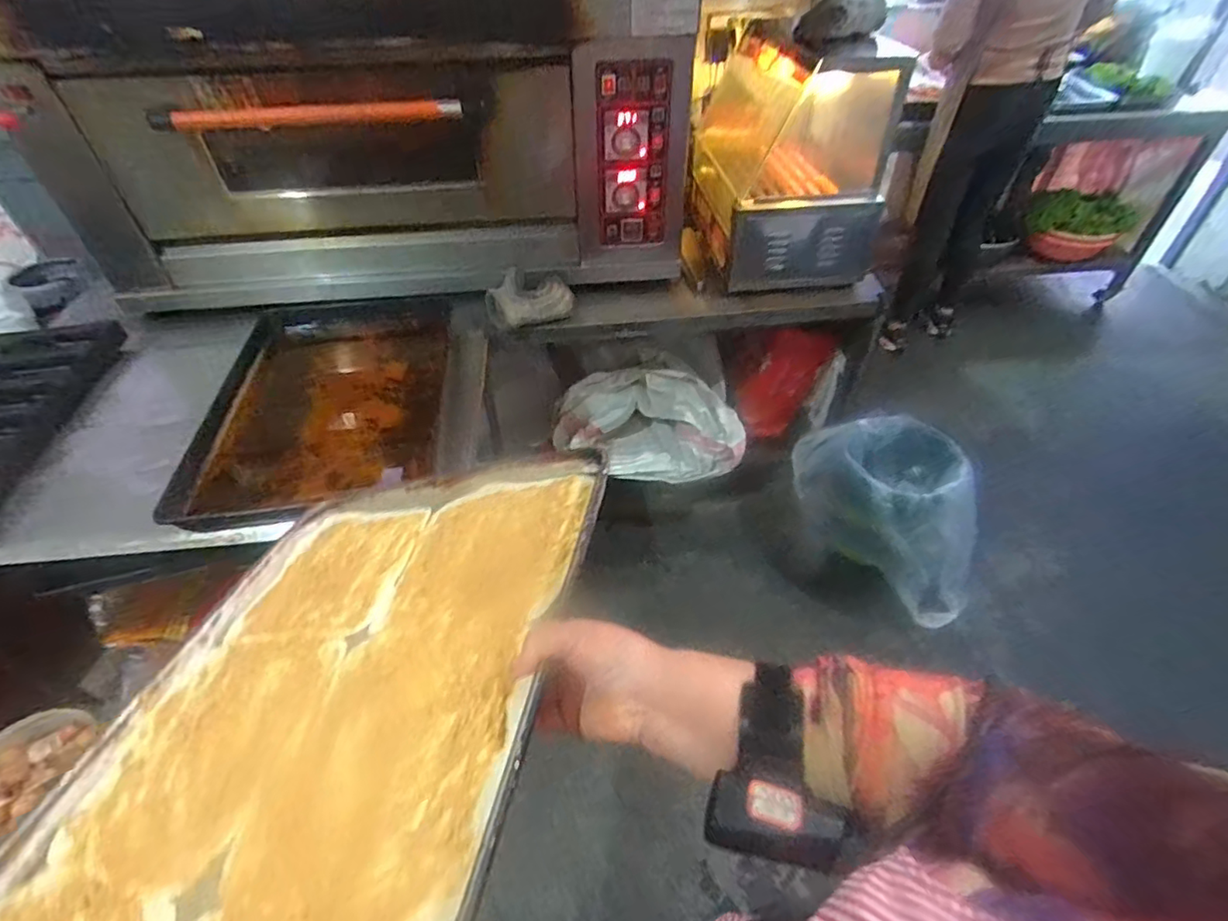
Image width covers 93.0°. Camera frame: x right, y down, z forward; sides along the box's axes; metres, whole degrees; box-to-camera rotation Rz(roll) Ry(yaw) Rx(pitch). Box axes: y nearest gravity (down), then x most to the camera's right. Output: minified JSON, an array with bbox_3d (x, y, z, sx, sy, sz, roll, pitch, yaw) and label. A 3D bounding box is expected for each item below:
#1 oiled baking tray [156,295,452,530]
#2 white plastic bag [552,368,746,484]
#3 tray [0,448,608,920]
[{"bbox_3d":[-0.548,-0.155,1.152,0.431,0.056,0.674,-10,45,-9],"label":"oiled baking tray"},{"bbox_3d":[0.099,-0.087,1.723,0.551,0.269,0.180,1,45,2],"label":"white plastic bag"},{"bbox_3d":[-0.241,0.199,0.424,0.415,0.024,0.589,-10,33,20],"label":"tray"}]

